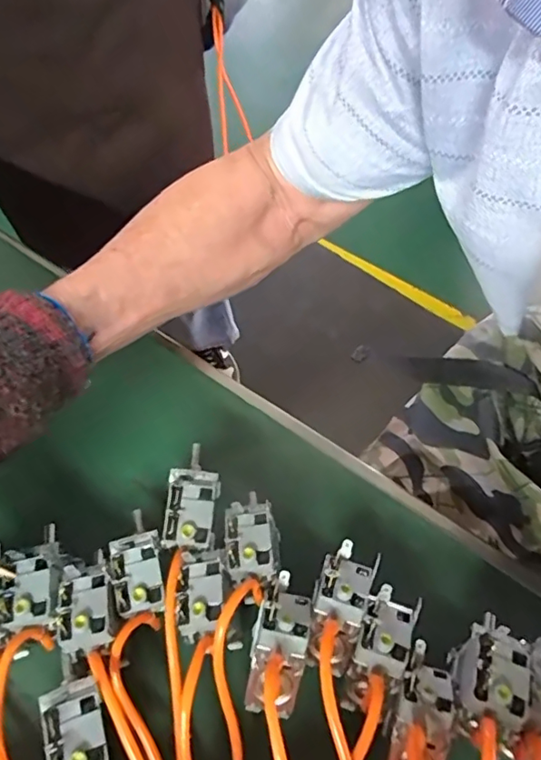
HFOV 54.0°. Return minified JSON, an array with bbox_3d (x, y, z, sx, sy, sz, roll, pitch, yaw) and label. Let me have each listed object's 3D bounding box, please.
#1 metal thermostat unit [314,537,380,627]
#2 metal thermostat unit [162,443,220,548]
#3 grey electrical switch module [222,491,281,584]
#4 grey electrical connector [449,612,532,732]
[{"bbox_3d":[0.037,0.102,0.264,0.026,0.017,0.035,19,31,13],"label":"metal thermostat unit"},{"bbox_3d":[-0.040,0.060,0.274,0.026,0.015,0.051,2,60,-3],"label":"metal thermostat unit"},{"bbox_3d":[-0.010,0.079,0.271,0.027,0.013,0.043,-4,60,-7],"label":"grey electrical switch module"},{"bbox_3d":[0.099,0.131,0.239,0.025,0.033,0.042,21,60,8],"label":"grey electrical connector"}]

